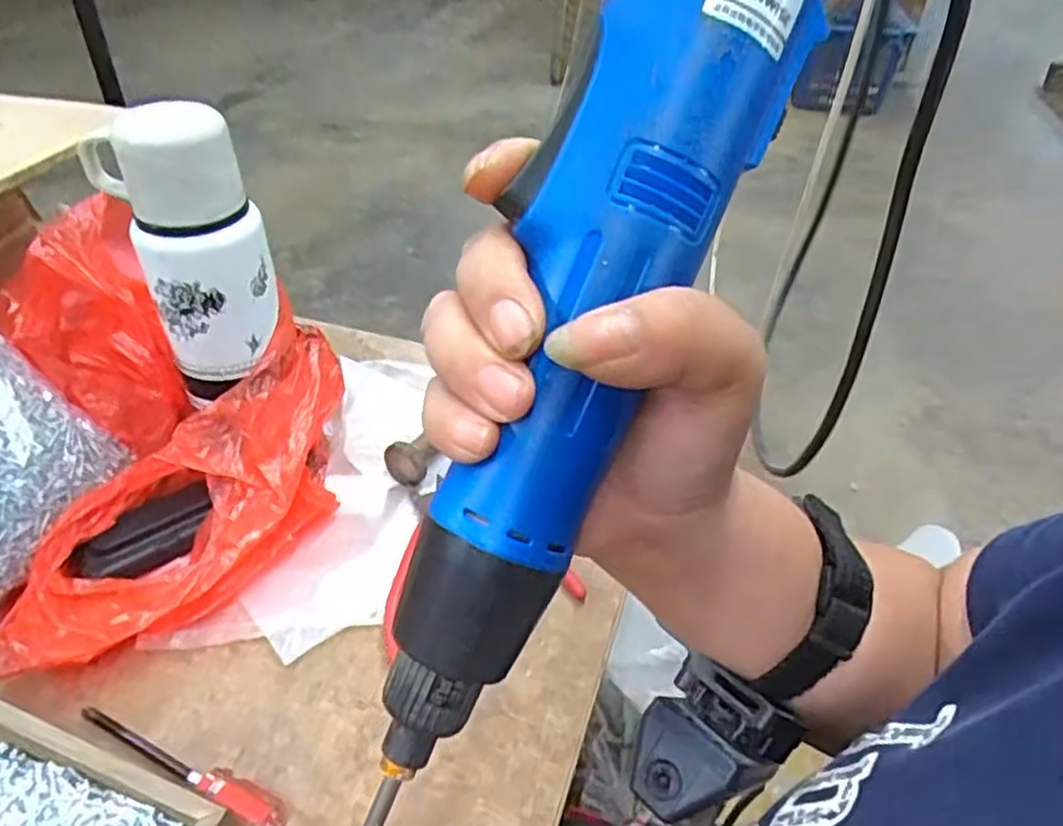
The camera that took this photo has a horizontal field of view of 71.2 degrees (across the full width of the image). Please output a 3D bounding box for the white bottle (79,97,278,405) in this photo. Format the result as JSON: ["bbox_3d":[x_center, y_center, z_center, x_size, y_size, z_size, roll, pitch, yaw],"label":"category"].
[{"bbox_3d":[-0.206,-0.100,0.458,0.072,0.172,0.066,32,48,30],"label":"white bottle"}]

